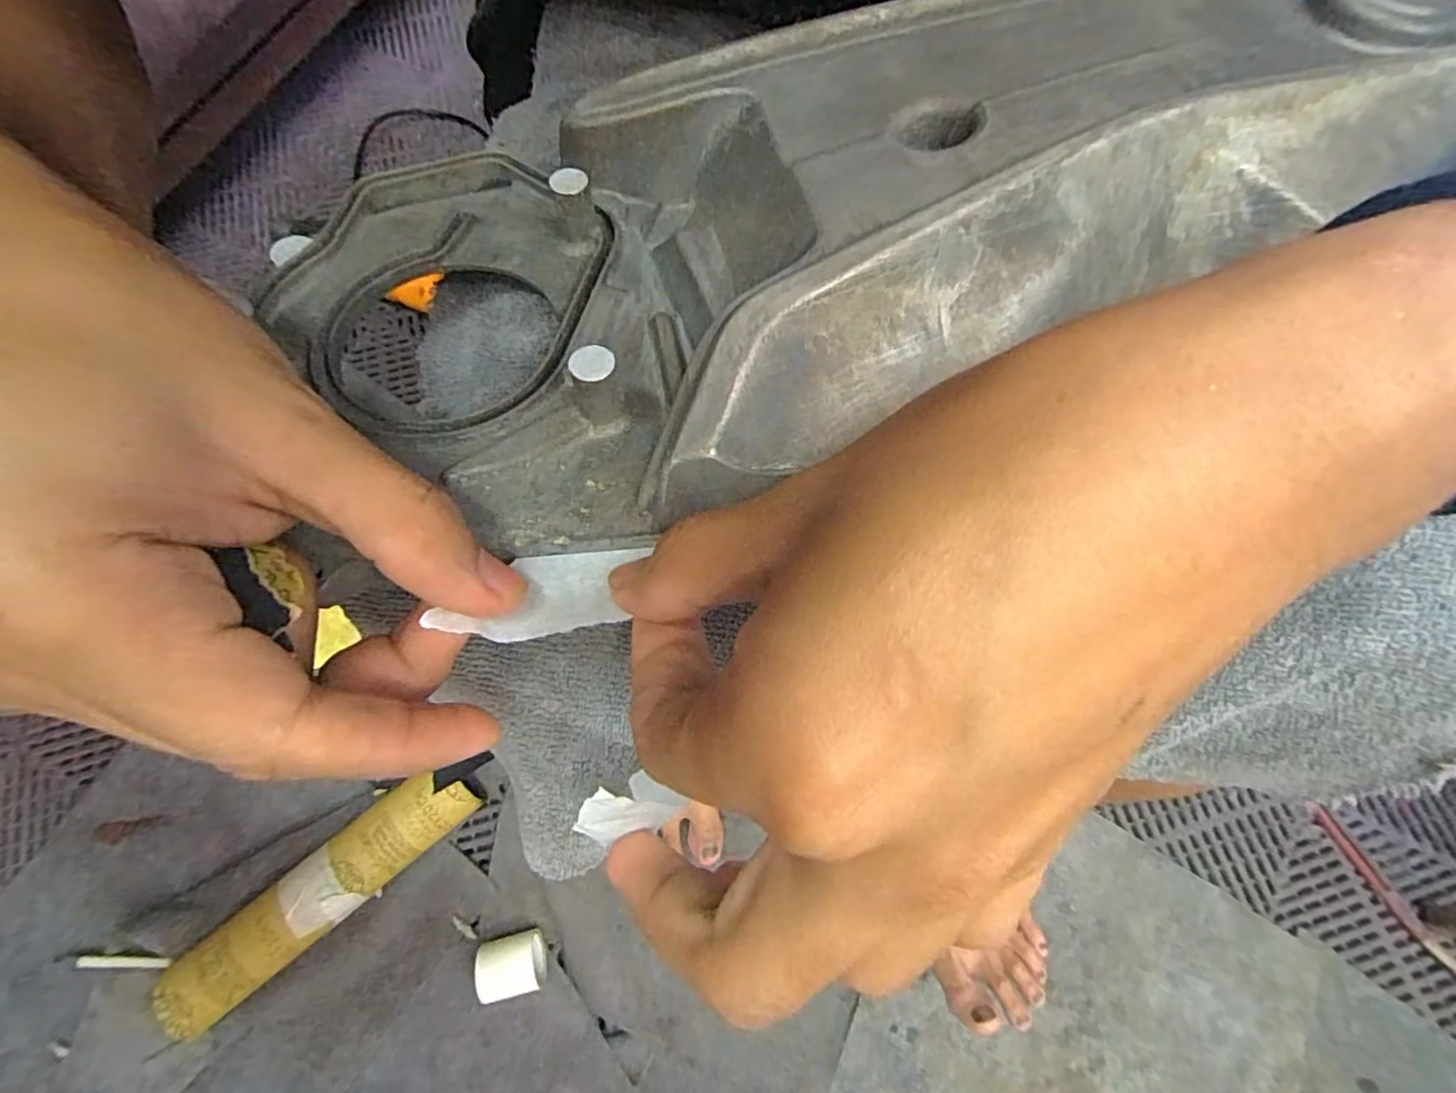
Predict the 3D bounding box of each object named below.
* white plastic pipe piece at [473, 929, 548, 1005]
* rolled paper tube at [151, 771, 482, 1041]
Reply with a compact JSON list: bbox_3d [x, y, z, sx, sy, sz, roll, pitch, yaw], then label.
[{"bbox_3d":[-0.193,0.373,0.552,0.054,0.040,0.047,-12,73,-3],"label":"white plastic pipe piece"},{"bbox_3d":[-0.362,0.308,0.561,0.273,0.061,0.064,-39,76,-10],"label":"rolled paper tube"}]

